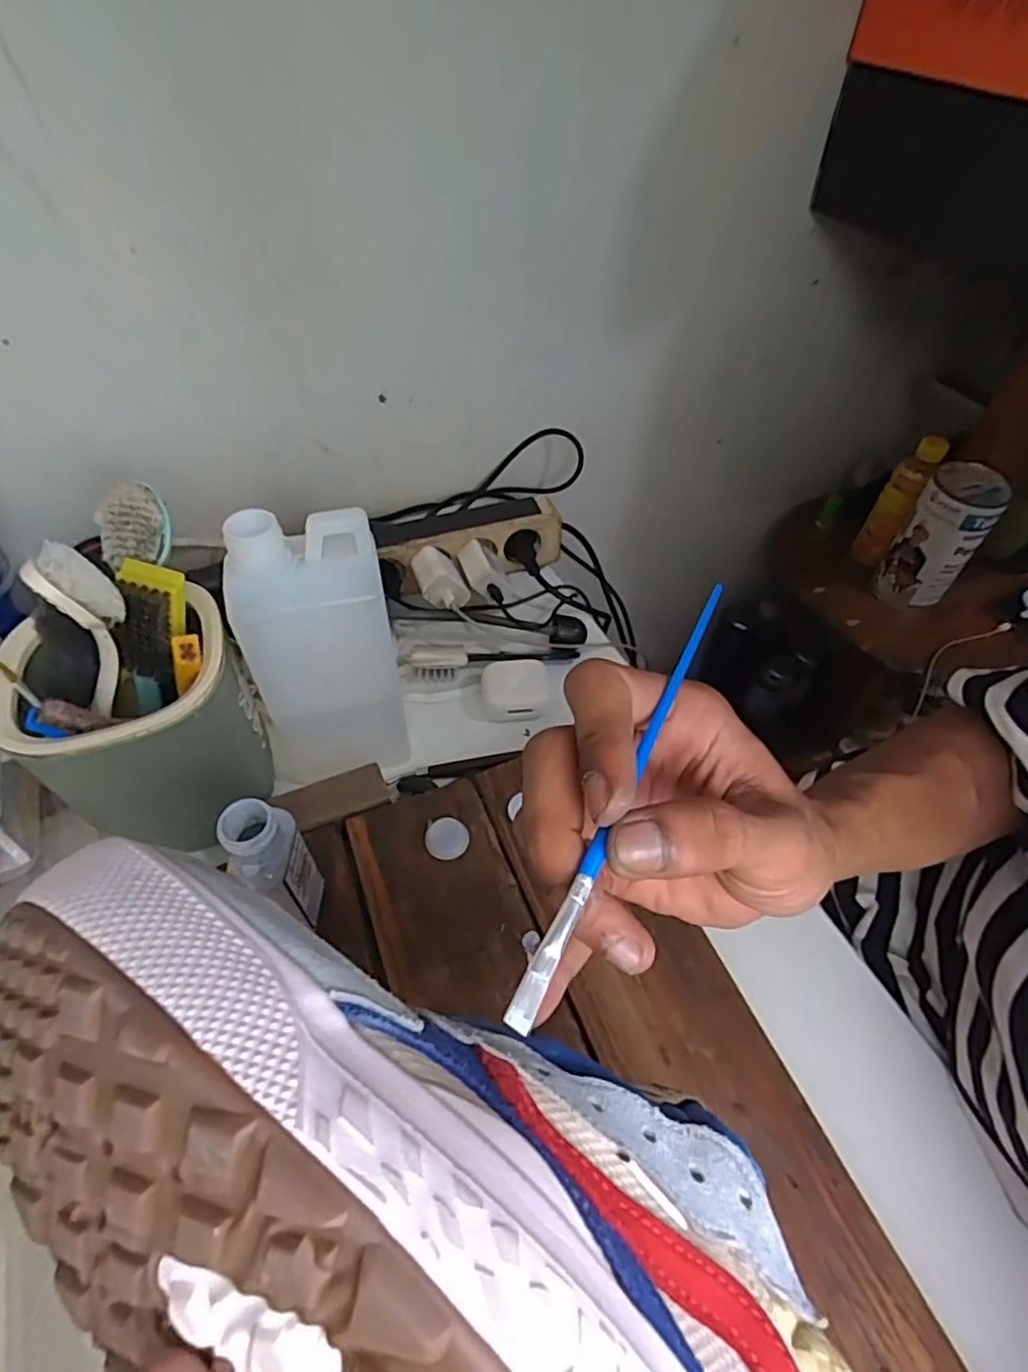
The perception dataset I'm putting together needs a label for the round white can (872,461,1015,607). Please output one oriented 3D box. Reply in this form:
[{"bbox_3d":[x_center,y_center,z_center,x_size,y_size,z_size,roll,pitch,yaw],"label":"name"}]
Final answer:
[{"bbox_3d":[0.529,-0.185,0.823,0.083,0.153,0.090,1,50,-1],"label":"round white can"}]

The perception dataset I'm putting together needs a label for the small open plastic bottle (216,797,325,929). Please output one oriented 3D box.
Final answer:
[{"bbox_3d":[-0.128,0.101,0.357,0.028,0.107,0.036,0,50,-1],"label":"small open plastic bottle"}]

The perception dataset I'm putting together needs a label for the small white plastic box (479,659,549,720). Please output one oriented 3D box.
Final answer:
[{"bbox_3d":[0.001,0.004,0.537,0.052,0.031,0.045,-1,50,-2],"label":"small white plastic box"}]

